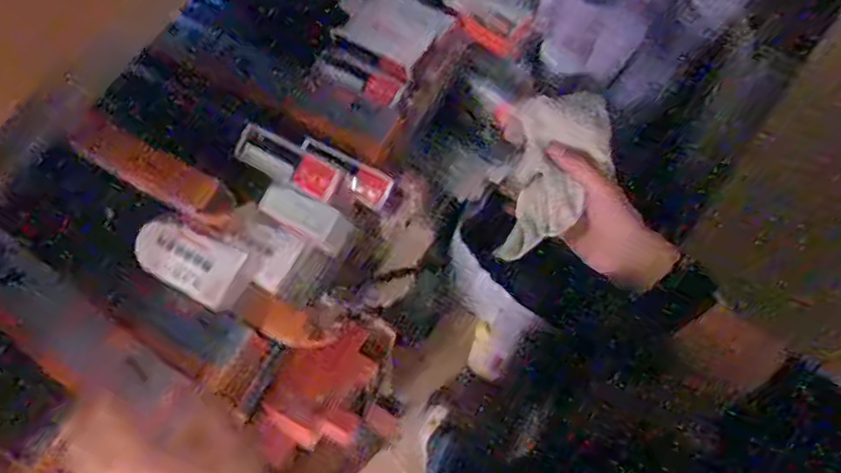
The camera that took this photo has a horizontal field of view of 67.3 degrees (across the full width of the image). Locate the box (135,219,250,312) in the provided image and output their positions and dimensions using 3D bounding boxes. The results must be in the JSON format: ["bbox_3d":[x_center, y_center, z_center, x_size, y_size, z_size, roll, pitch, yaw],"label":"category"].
[{"bbox_3d":[-0.156,0.018,0.430,0.075,0.019,0.041,22,66,9],"label":"box"}]

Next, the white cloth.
[{"bbox_3d":[0.105,-0.050,0.505,0.073,0.033,0.146,20,89,8],"label":"white cloth"}]

